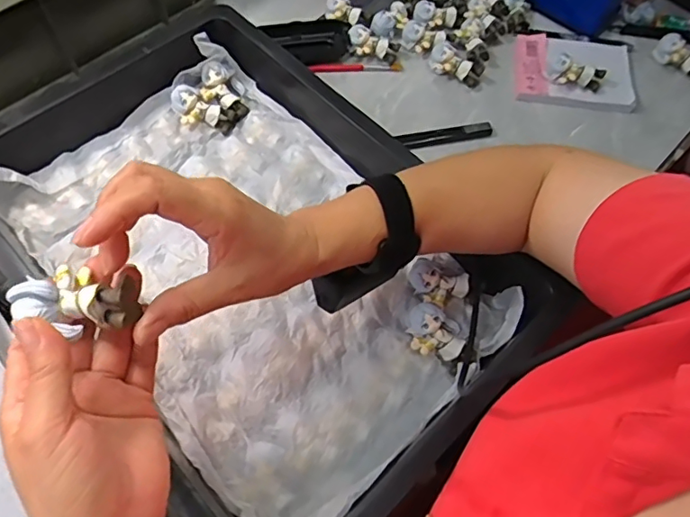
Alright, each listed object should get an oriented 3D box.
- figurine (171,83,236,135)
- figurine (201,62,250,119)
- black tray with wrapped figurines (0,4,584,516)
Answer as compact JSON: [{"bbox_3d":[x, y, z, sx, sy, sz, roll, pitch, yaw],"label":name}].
[{"bbox_3d":[-0.146,-0.150,0.539,0.065,0.019,0.035,24,65,-18],"label":"figurine"},{"bbox_3d":[-0.127,-0.173,0.549,0.034,0.019,0.062,-42,98,-19],"label":"figurine"},{"bbox_3d":[-0.088,-0.008,0.446,0.313,0.077,0.444,-39,71,-20],"label":"black tray with wrapped figurines"}]

